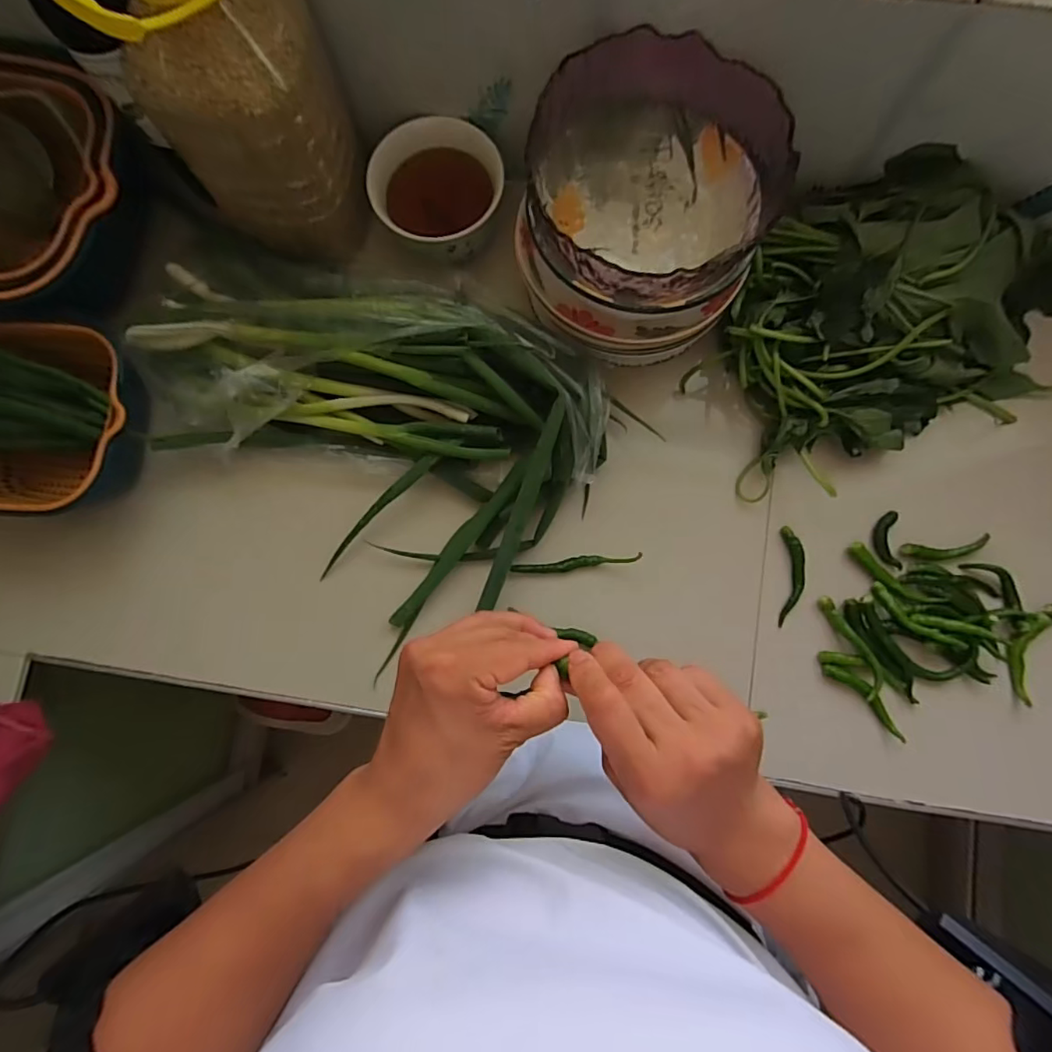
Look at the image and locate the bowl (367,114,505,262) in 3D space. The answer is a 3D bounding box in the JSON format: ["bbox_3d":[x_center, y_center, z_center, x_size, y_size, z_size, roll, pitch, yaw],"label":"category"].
[{"bbox_3d":[-0.083,-0.313,0.515,0.107,0.063,0.116,0,83,1],"label":"bowl"}]

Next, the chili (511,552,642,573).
[{"bbox_3d":[0.046,0.035,0.507,0.117,0.025,0.012,-8,83,0],"label":"chili"}]

